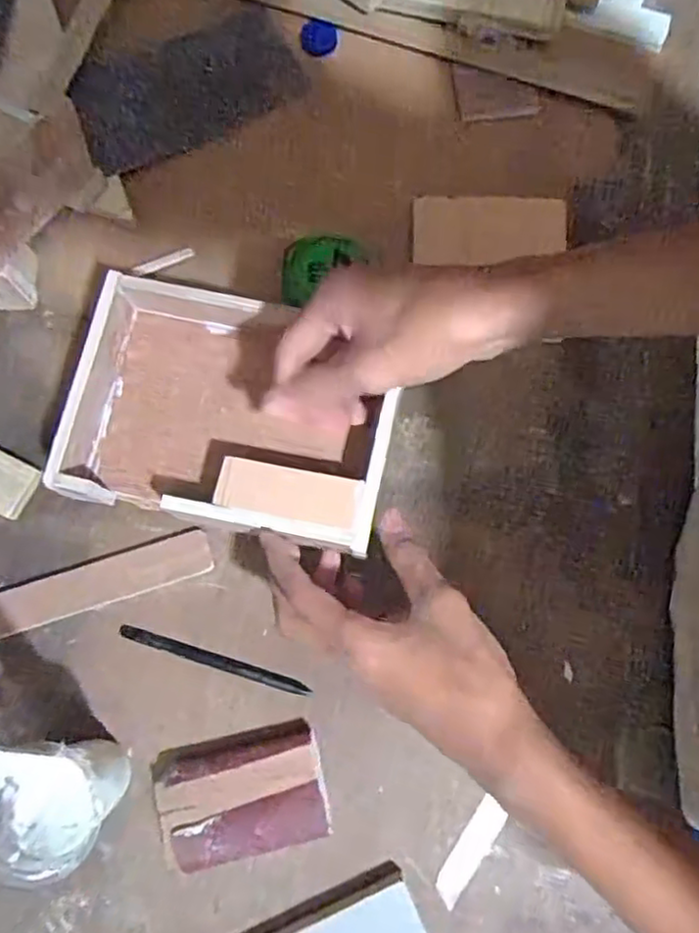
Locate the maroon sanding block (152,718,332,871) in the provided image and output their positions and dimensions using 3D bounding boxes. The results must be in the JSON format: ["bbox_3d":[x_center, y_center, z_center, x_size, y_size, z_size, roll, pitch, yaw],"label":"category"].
[{"bbox_3d":[-0.071,0.215,0.446,0.106,0.026,0.071,-10,78,-3],"label":"maroon sanding block"}]

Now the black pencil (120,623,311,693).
[{"bbox_3d":[-0.095,0.136,0.477,0.139,0.004,0.010,17,78,3],"label":"black pencil"}]

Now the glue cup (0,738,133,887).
[{"bbox_3d":[-0.179,0.205,0.415,0.061,0.090,0.061,0,78,0],"label":"glue cup"}]

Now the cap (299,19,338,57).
[{"bbox_3d":[-0.027,-0.365,0.579,0.031,0.009,0.029,0,78,0],"label":"cap"}]

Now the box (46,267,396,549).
[{"bbox_3d":[-0.079,-0.034,0.439,0.209,0.047,0.144,12,78,2],"label":"box"}]

